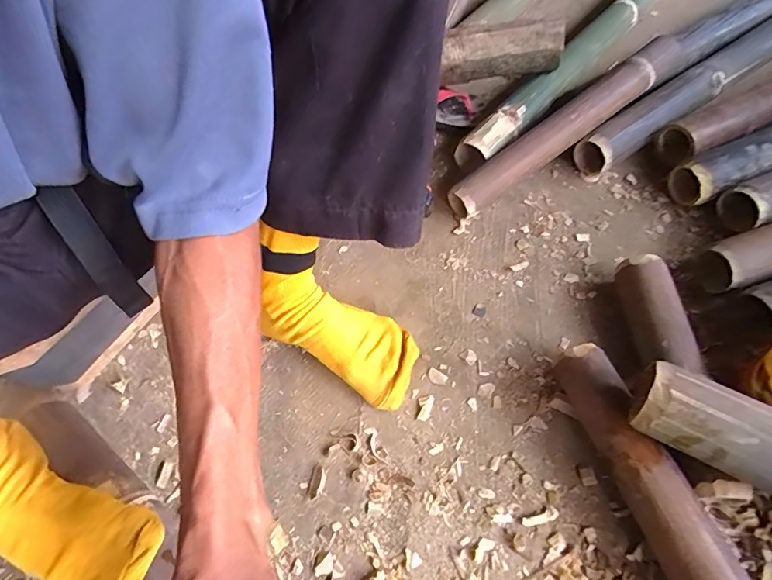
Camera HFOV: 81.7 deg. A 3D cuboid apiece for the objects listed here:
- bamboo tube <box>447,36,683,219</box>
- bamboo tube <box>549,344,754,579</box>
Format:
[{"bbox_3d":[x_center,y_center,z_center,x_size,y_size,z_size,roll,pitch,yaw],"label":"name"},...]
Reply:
[{"bbox_3d":[0.233,-0.217,0.596,0.354,0.056,0.055,-36,60,0],"label":"bamboo tube"},{"bbox_3d":[0.224,0.165,0.388,0.049,0.062,0.242,-16,57,-7],"label":"bamboo tube"}]

